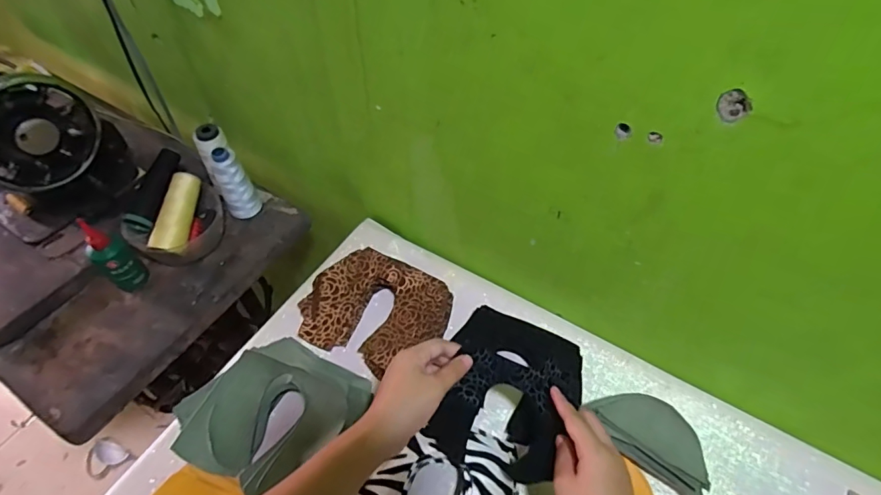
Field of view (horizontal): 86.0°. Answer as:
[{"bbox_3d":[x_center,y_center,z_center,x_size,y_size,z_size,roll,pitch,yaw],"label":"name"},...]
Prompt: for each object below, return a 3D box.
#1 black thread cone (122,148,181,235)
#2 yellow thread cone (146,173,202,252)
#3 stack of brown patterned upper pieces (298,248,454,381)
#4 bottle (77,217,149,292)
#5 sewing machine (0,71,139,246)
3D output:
[{"bbox_3d":[-0.381,-0.076,0.630,0.041,0.032,0.126,13,73,9],"label":"black thread cone"},{"bbox_3d":[-0.352,-0.046,0.638,0.038,0.038,0.114,6,70,4],"label":"yellow thread cone"},{"bbox_3d":[-0.079,0.077,0.585,0.172,0.040,0.142,22,56,15],"label":"stack of brown patterned upper pieces"},{"bbox_3d":[-0.416,0.014,0.601,0.035,0.104,0.044,35,60,23],"label":"bottle"},{"bbox_3d":[-0.637,-0.183,0.658,0.381,0.215,0.171,27,57,18],"label":"sewing machine"}]

